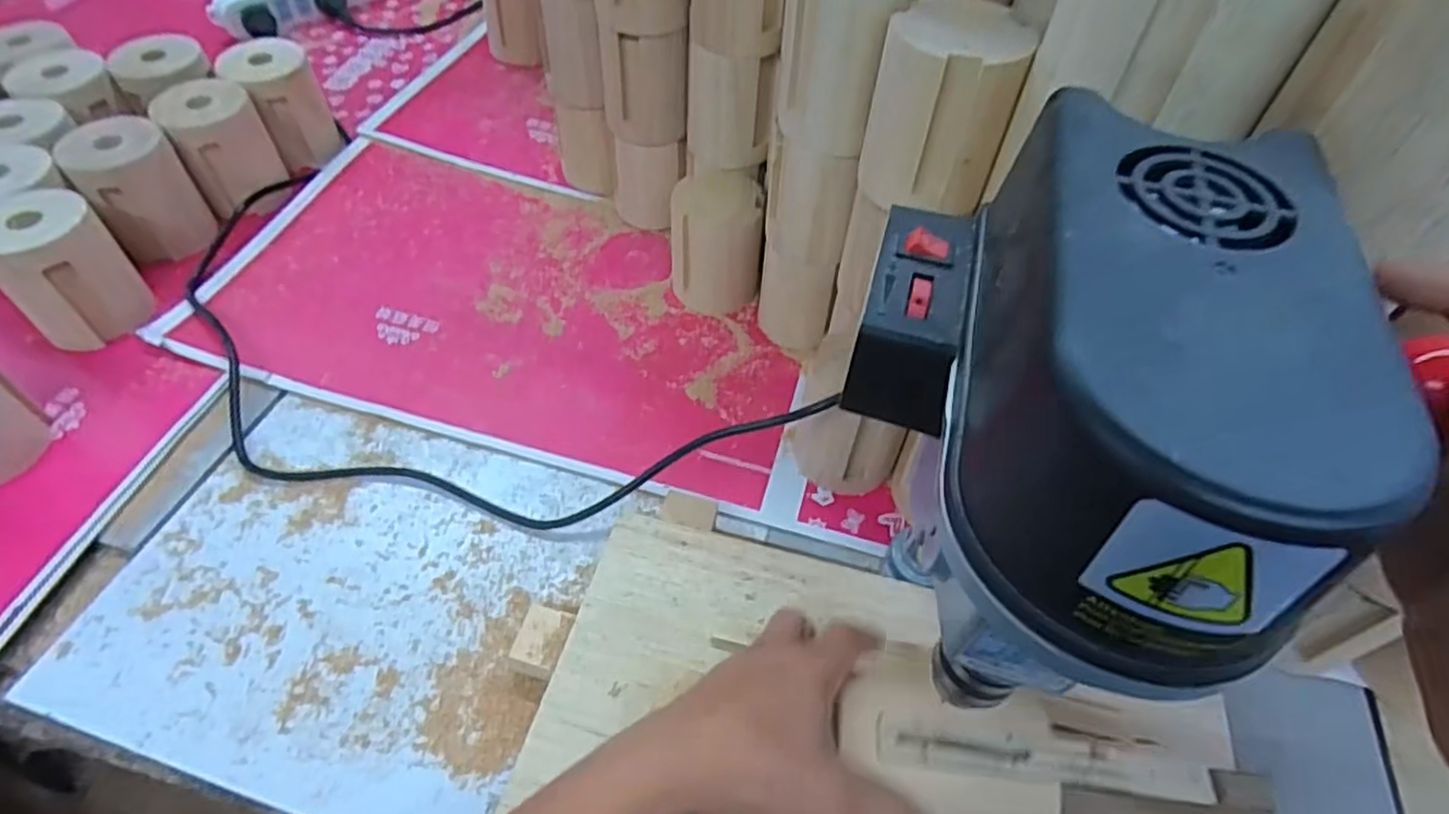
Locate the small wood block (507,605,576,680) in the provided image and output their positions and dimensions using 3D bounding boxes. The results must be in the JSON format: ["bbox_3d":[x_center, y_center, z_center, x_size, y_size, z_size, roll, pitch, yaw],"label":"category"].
[{"bbox_3d":[-0.111,0.148,0.451,0.030,0.030,0.040,14,53,6],"label":"small wood block"}]

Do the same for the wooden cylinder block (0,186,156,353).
[{"bbox_3d":[-0.512,-0.107,0.566,0.077,0.101,0.077,39,59,23],"label":"wooden cylinder block"}]

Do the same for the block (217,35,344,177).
[{"bbox_3d":[-0.442,-0.304,0.735,0.081,0.099,0.090,-30,60,-24],"label":"block"}]

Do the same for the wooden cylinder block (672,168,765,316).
[{"bbox_3d":[-0.008,-0.144,0.643,0.075,0.106,0.077,1,52,-4],"label":"wooden cylinder block"}]

